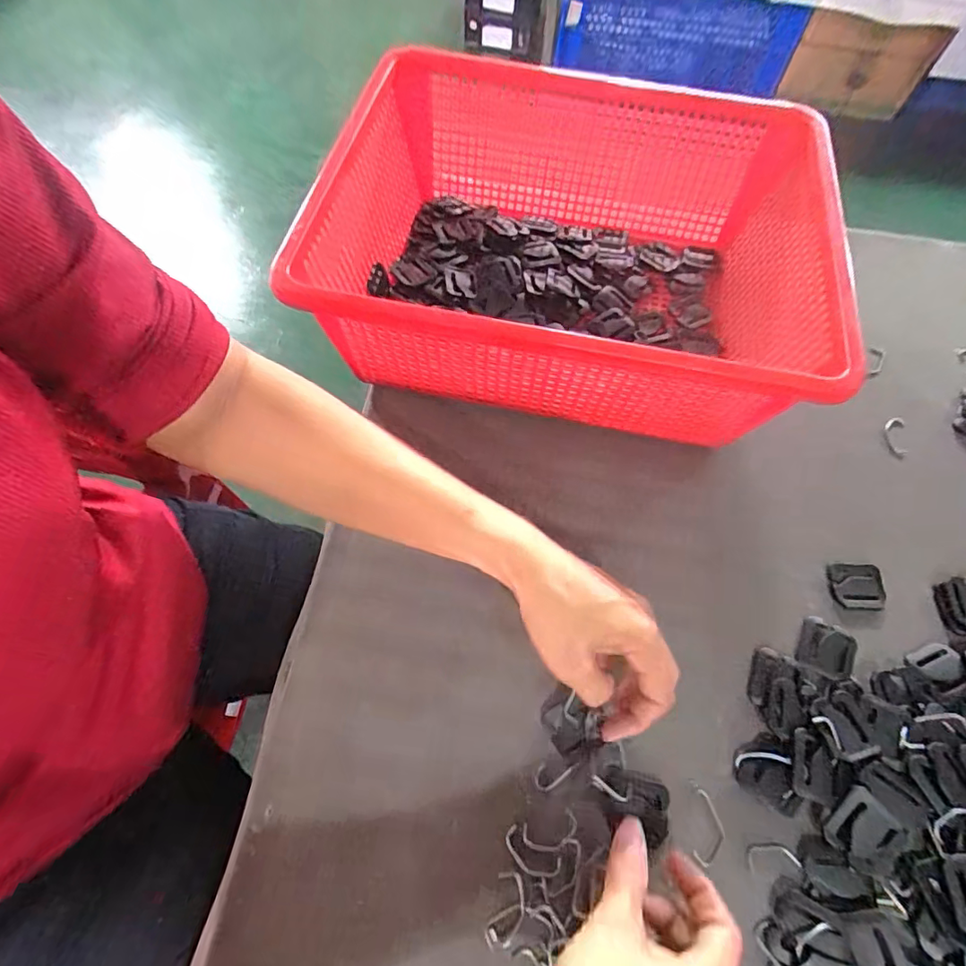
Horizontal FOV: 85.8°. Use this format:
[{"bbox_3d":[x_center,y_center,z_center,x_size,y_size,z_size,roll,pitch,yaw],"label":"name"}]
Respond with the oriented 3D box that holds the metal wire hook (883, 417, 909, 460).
[{"bbox_3d":[0.355,-0.040,0.447,0.017,0.005,0.045,22,64,7],"label":"metal wire hook"}]

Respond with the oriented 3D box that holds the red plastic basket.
[{"bbox_3d":[0.068,-0.198,0.433,0.390,0.126,0.327,8,63,1],"label":"red plastic basket"}]

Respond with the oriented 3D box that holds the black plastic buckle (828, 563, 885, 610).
[{"bbox_3d":[0.277,0.076,0.383,0.040,0.004,0.034,3,63,-1],"label":"black plastic buckle"}]

